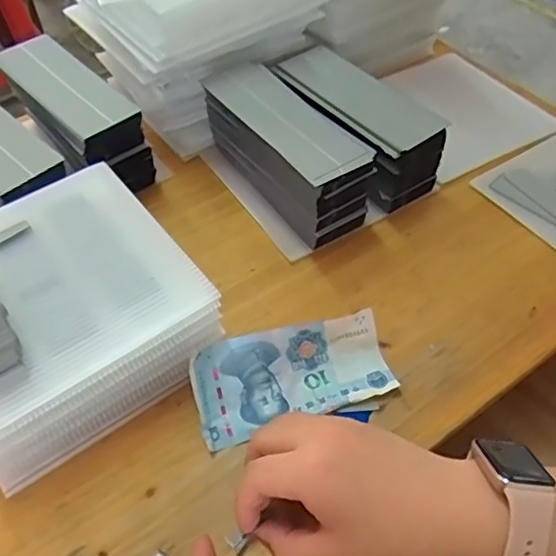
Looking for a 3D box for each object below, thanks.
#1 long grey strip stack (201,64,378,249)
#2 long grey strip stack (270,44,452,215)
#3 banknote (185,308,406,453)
[{"bbox_3d":[0.006,-0.105,0.489,0.064,0.084,0.160,-29,58,-22],"label":"long grey strip stack"},{"bbox_3d":[0.065,-0.133,0.517,0.070,0.078,0.162,-31,59,-23],"label":"long grey strip stack"},{"bbox_3d":[0.010,0.064,0.392,0.132,0.020,0.064,-14,75,-17],"label":"banknote"}]

